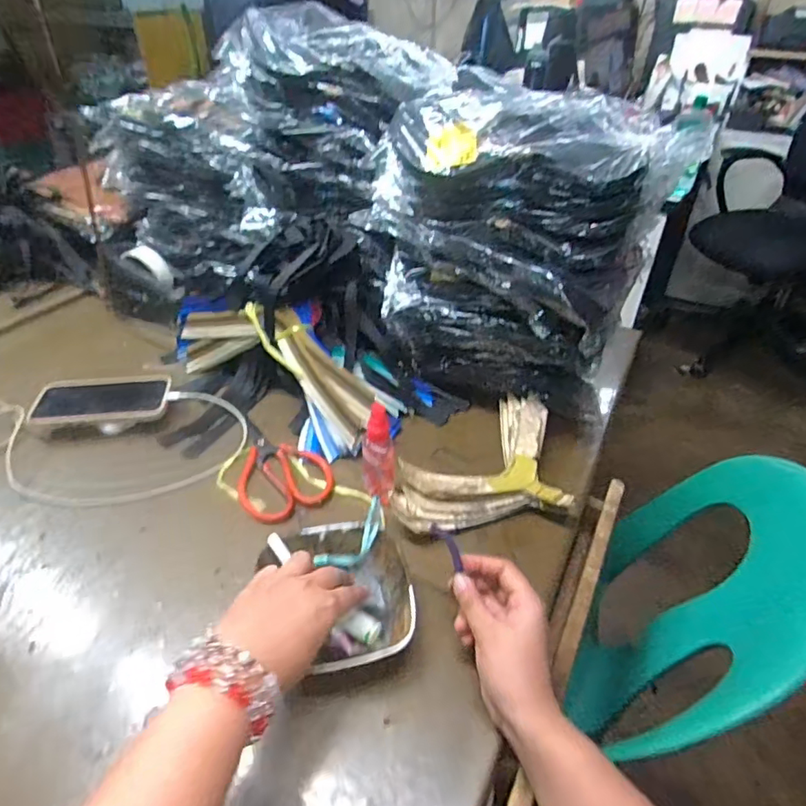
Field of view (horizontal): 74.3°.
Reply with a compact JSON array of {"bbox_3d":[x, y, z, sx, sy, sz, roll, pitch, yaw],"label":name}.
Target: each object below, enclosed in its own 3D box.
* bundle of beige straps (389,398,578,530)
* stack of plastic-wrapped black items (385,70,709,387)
[{"bbox_3d":[0.080,0.063,0.596,0.179,0.037,0.199,3,37,-1],"label":"bundle of beige straps"},{"bbox_3d":[0.120,-0.165,0.631,0.286,0.315,0.195,23,43,27],"label":"stack of plastic-wrapped black items"}]

